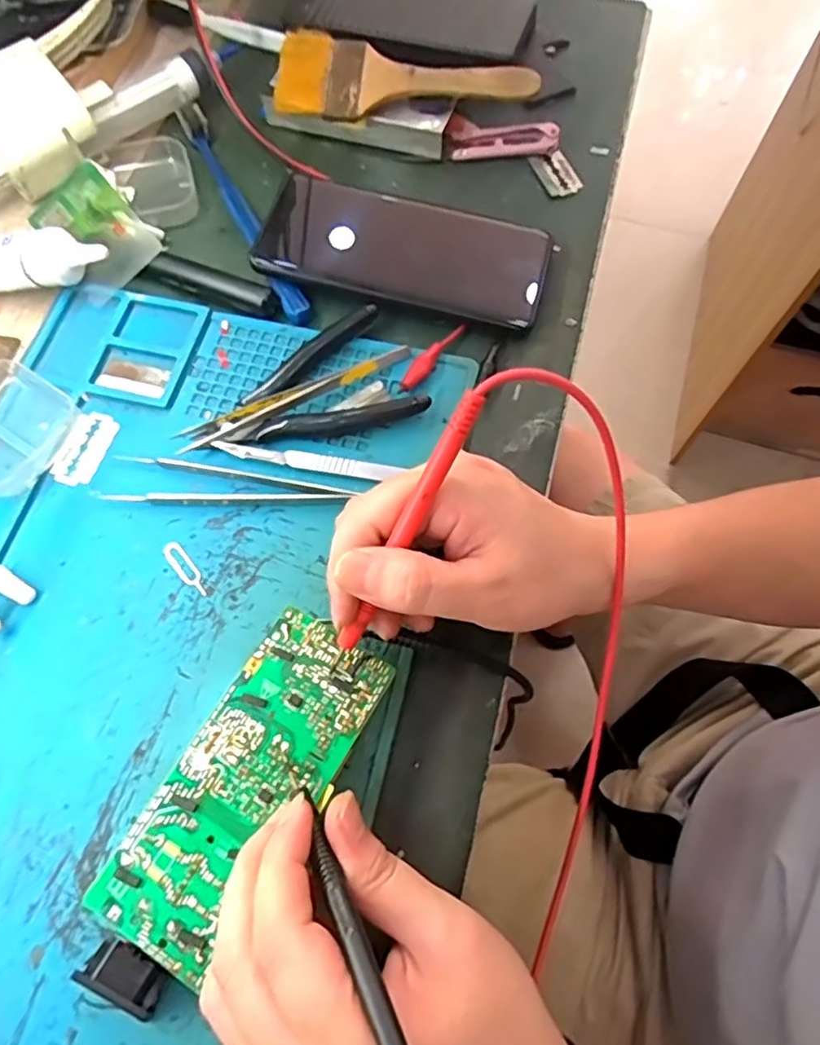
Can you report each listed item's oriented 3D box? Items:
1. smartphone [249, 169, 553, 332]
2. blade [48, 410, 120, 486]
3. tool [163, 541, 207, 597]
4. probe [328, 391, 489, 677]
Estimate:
[{"bbox_3d":[-0.002,-0.161,0.370,0.162,0.015,0.075,14,71,2],"label":"smartphone"},{"bbox_3d":[-0.171,-0.040,0.337,0.023,0.004,0.043,18,68,2],"label":"blade"},{"bbox_3d":[-0.109,0.022,0.310,0.009,0.004,0.034,-37,72,-14],"label":"tool"},{"bbox_3d":[-0.004,0.009,0.243,0.007,0.011,0.127,32,111,13],"label":"probe"}]

